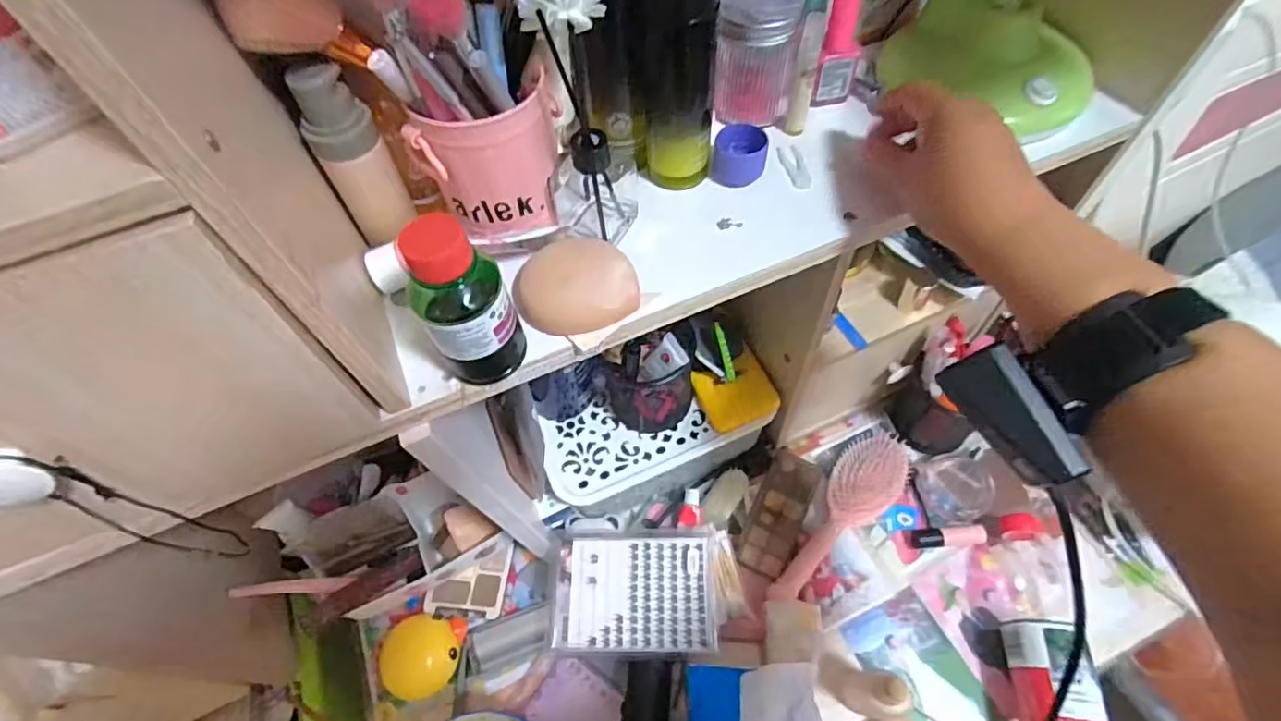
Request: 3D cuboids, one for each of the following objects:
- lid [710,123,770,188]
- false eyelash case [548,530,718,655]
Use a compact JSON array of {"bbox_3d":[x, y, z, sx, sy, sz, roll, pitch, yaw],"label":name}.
[{"bbox_3d":[0.066,-0.136,0.388,0.035,0.027,0.028,4,59,5],"label":"lid"},{"bbox_3d":[-0.006,0.206,0.537,0.145,0.029,0.112,-1,58,2],"label":"false eyelash case"}]

